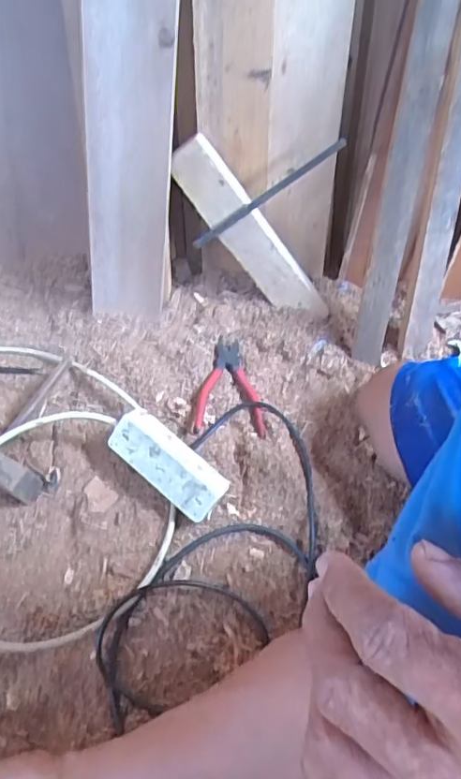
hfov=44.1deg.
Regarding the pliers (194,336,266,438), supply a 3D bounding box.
[{"bbox_3d":[-0.002,-0.005,0.830,0.095,0.022,0.159,0,60,-2],"label":"pliers"}]

